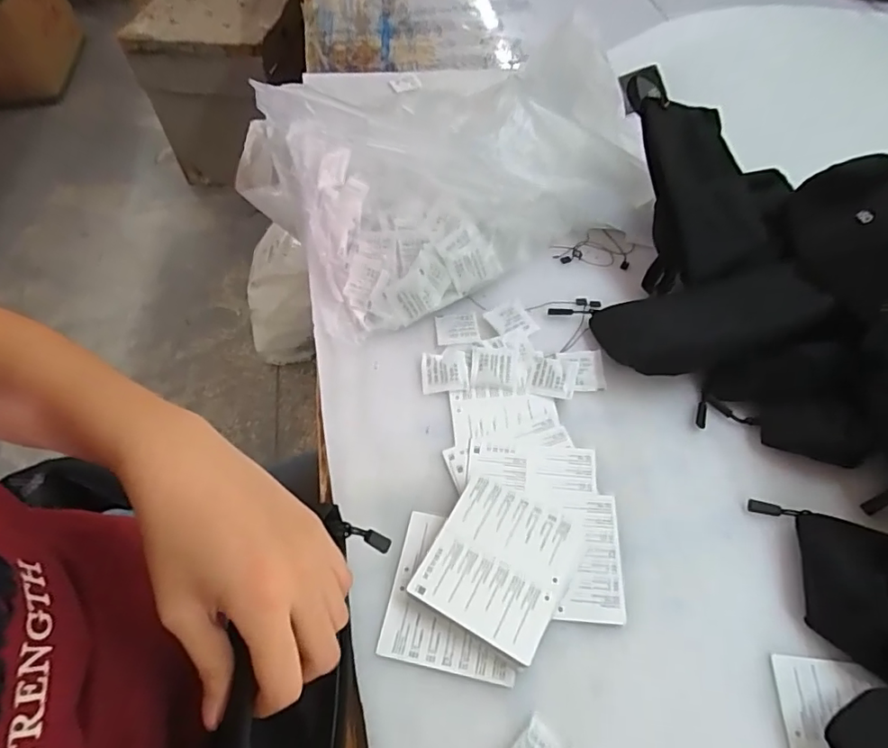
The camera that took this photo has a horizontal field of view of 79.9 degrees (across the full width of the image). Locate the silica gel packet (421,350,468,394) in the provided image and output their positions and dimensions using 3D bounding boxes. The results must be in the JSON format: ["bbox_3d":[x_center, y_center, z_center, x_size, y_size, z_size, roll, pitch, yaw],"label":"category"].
[{"bbox_3d":[0.000,-0.003,0.478,0.041,0.008,0.045,-2,55,-3],"label":"silica gel packet"}]

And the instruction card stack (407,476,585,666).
[{"bbox_3d":[0.039,0.132,0.372,0.089,0.019,0.099,26,58,16],"label":"instruction card stack"}]

